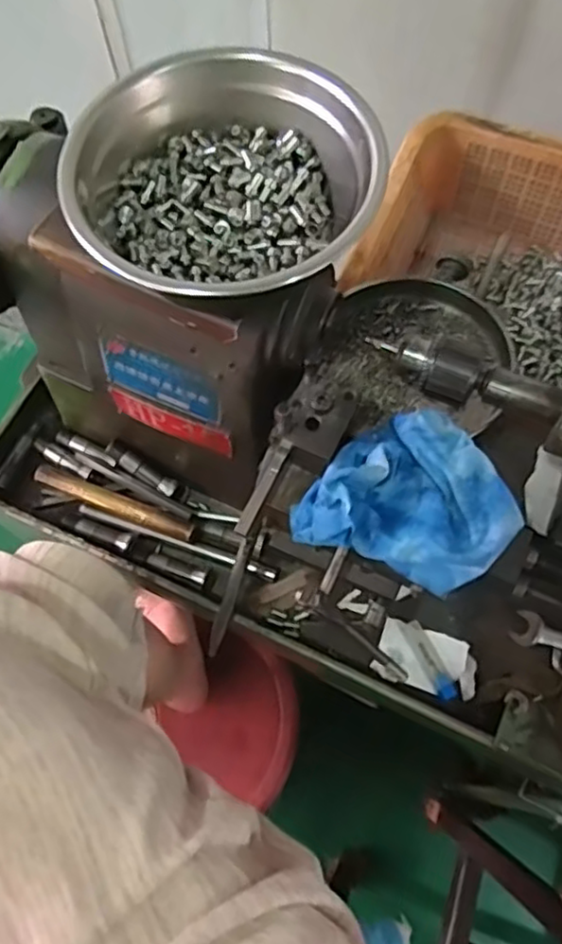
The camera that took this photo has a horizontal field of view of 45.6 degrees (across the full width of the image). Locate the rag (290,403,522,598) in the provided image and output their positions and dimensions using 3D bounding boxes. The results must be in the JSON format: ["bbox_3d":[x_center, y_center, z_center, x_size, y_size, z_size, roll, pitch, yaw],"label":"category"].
[{"bbox_3d":[0.071,0.022,0.393,0.119,0.042,0.105,-30,69,-11],"label":"rag"}]

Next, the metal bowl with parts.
[{"bbox_3d":[-0.030,-0.156,0.373,0.161,0.059,0.147,-1,67,1],"label":"metal bowl with parts"}]

